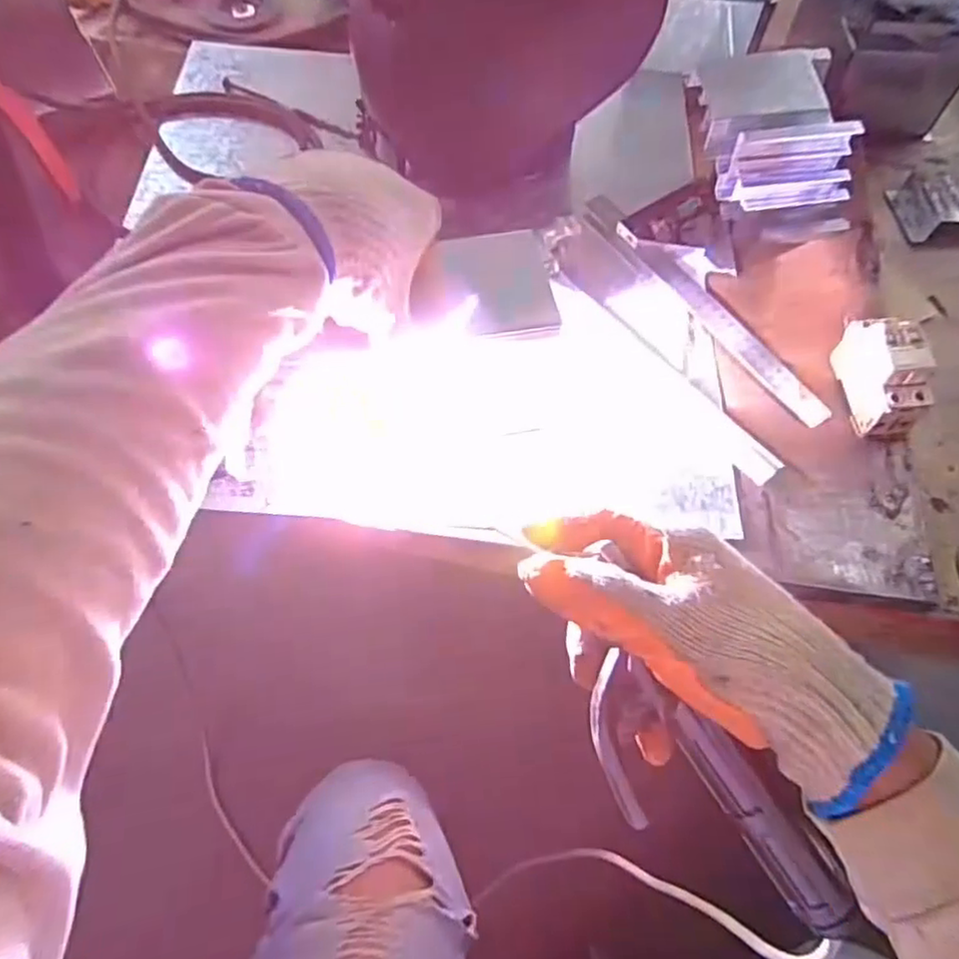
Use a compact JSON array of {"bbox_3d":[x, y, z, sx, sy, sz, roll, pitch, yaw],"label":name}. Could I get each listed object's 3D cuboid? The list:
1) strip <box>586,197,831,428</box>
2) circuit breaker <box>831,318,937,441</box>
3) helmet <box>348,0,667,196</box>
[{"bbox_3d":[0.196,-0.158,0.582,0.033,0.008,0.293,-35,70,-8],"label":"strip"},{"bbox_3d":[0.316,-0.080,0.511,0.034,0.079,0.085,0,62,-1],"label":"circuit breaker"},{"bbox_3d":[0.017,-0.372,0.540,0.234,0.205,0.181,-22,65,-13],"label":"helmet"}]

